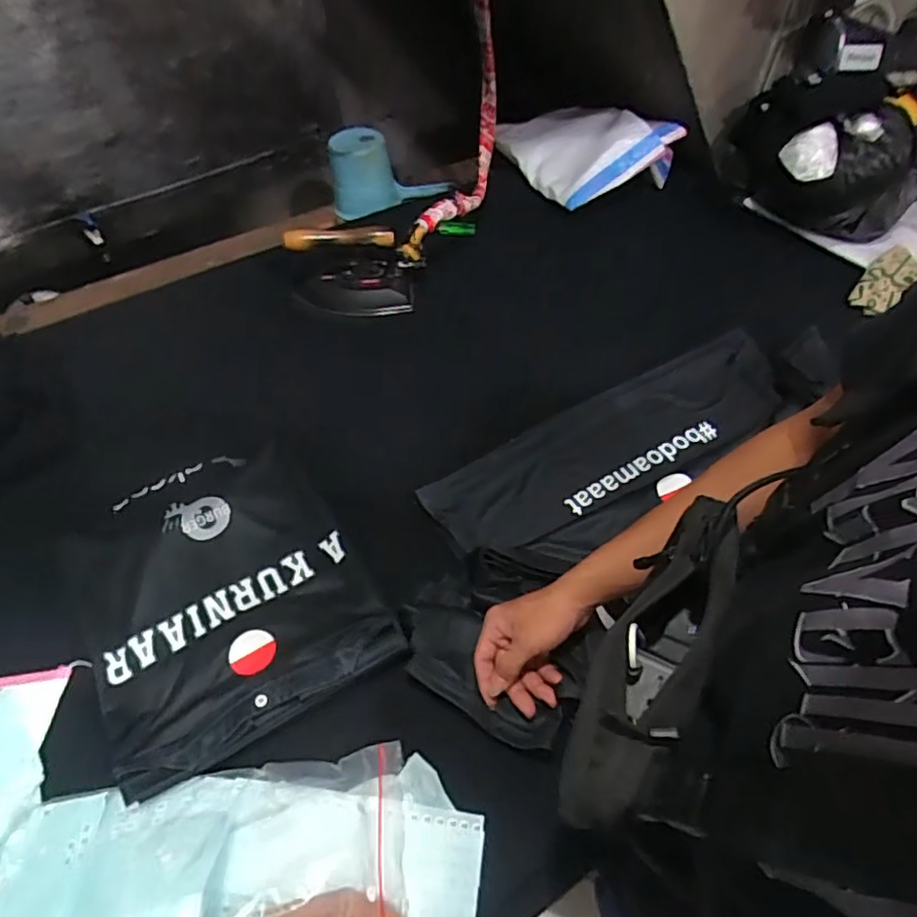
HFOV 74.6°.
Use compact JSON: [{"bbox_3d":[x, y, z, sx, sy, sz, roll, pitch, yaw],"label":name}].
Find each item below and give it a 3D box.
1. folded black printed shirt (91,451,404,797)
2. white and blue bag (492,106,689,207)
[{"bbox_3d":[-0.266,0.135,0.671,0.284,0.026,0.347,-25,57,-17],"label":"folded black printed shirt"},{"bbox_3d":[0.245,-0.658,1.224,0.239,0.112,0.339,-22,56,-15],"label":"white and blue bag"}]

